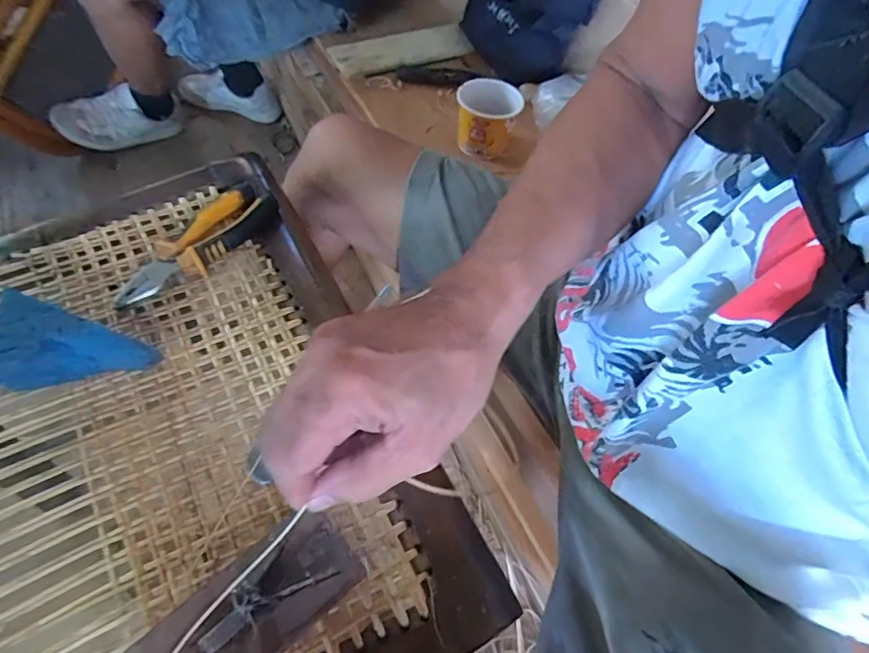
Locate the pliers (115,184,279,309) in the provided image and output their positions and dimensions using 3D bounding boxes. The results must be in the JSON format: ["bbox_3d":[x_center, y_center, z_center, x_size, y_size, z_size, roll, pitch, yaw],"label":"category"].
[{"bbox_3d":[-0.207,-0.071,0.448,0.048,0.023,0.156,31,61,16],"label":"pliers"}]

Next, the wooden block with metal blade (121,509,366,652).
[{"bbox_3d":[-0.110,0.165,0.297,0.125,0.034,0.067,-37,66,-23],"label":"wooden block with metal blade"}]

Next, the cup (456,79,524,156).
[{"bbox_3d":[0.077,-0.302,0.746,0.087,0.079,0.080,1,57,-2],"label":"cup"}]

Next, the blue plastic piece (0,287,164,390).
[{"bbox_3d":[-0.263,0.021,0.367,0.095,0.054,0.068,9,57,3],"label":"blue plastic piece"}]

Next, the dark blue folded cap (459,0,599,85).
[{"bbox_3d":[0.159,-0.540,0.855,0.165,0.165,0.192,-12,59,-11],"label":"dark blue folded cap"}]

